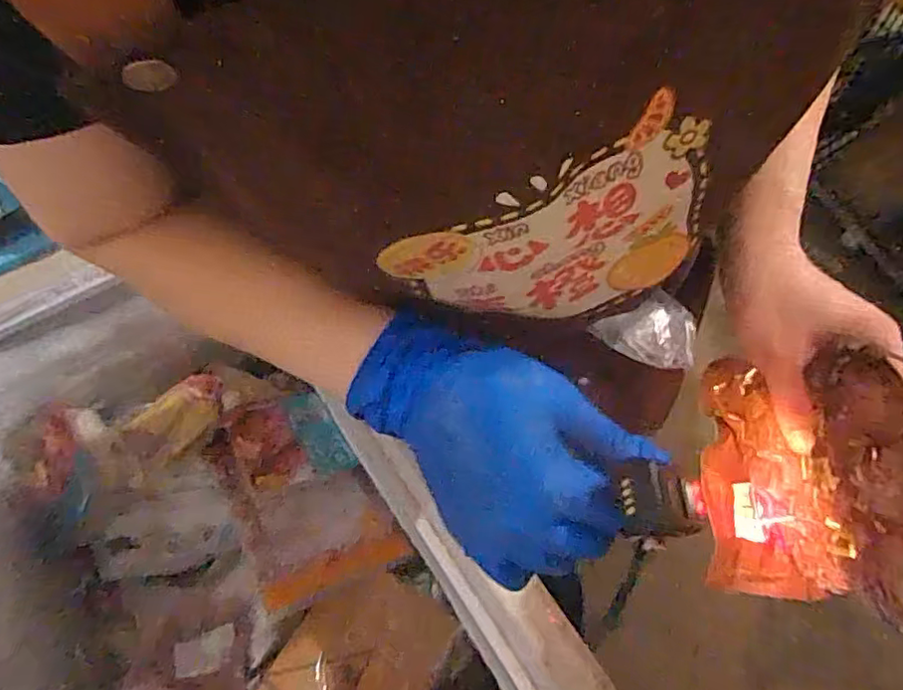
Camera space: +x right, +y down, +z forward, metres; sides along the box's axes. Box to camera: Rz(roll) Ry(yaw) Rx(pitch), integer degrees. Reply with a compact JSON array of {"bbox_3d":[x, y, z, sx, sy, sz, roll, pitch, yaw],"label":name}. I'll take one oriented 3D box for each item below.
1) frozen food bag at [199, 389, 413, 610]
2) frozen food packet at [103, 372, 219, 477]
[{"bbox_3d":[-0.189,0.186,0.736,0.170,0.021,0.249,-18,73,-39],"label":"frozen food bag"},{"bbox_3d":[-0.343,0.095,0.707,0.069,0.027,0.146,29,64,17],"label":"frozen food packet"}]

